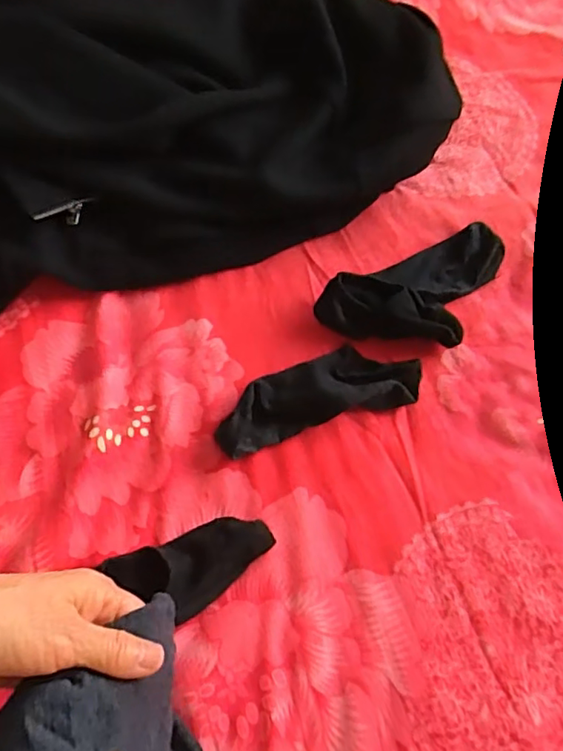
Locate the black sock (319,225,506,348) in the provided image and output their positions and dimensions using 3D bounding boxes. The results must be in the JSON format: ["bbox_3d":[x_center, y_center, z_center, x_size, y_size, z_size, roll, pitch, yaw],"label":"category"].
[{"bbox_3d":[0.154,-0.086,0.594,0.228,0.040,0.118,-25,66,-14],"label":"black sock"}]

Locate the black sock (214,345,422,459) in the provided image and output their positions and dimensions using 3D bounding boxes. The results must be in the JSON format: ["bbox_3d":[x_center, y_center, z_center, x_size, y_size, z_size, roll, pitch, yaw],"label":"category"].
[{"bbox_3d":[0.034,0.015,0.542,0.198,0.031,0.069,-17,64,-10],"label":"black sock"}]

